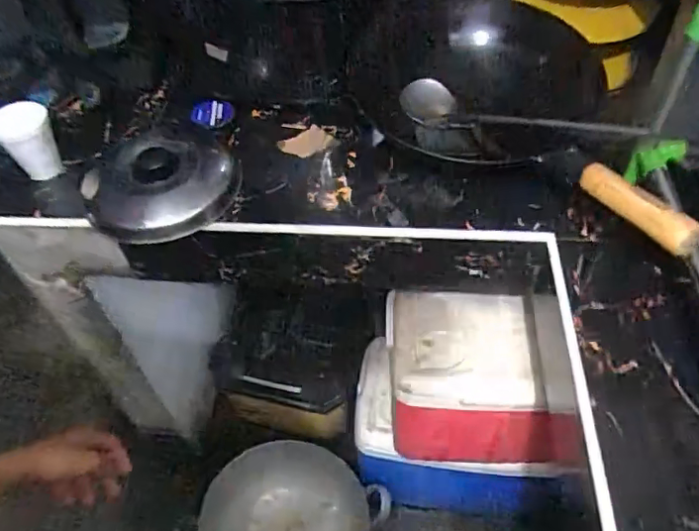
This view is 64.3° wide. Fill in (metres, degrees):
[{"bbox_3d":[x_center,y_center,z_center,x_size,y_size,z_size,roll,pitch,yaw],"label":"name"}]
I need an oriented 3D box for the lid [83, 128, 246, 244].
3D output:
[{"bbox_3d":[-0.272,-0.121,0.802,0.211,0.043,0.217,-2,50,3],"label":"lid"}]

